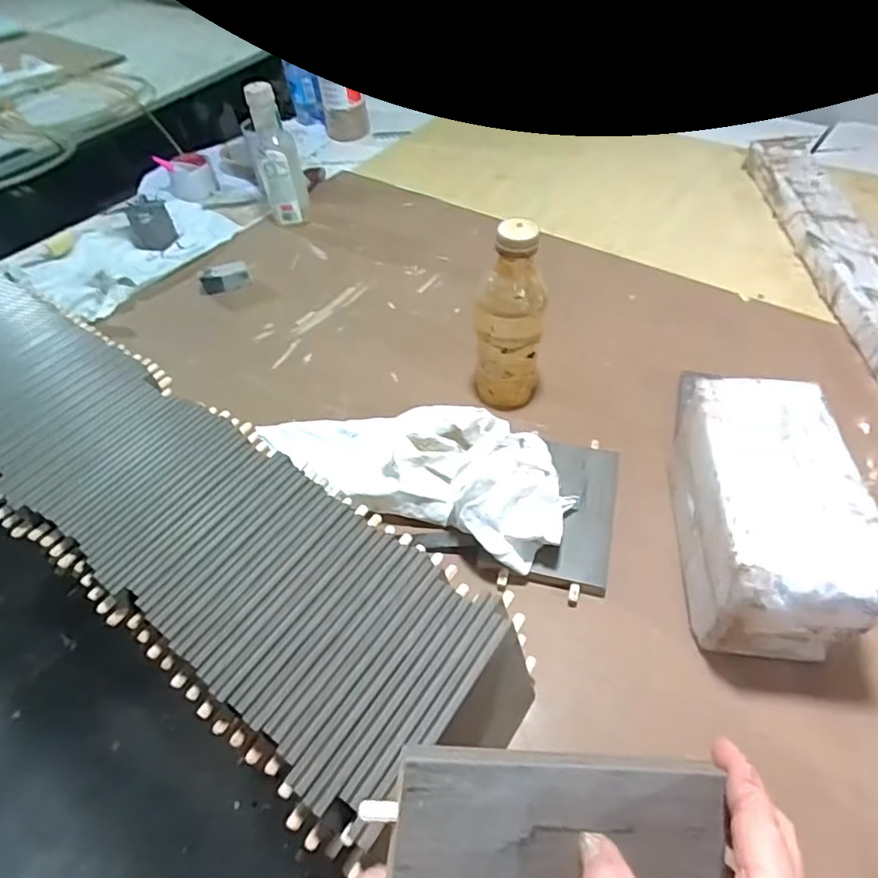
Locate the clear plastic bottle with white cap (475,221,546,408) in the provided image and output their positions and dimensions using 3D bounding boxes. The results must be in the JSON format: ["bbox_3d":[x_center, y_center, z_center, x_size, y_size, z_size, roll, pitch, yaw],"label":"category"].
[{"bbox_3d":[0.066,-0.118,0.588,0.064,0.207,0.067,-31,54,-20],"label":"clear plastic bottle with white cap"}]

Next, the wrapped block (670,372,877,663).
[{"bbox_3d":[0.260,0.066,0.474,0.114,0.128,0.216,1,50,7],"label":"wrapped block"}]

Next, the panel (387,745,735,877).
[{"bbox_3d":[0.051,0.195,0.245,0.146,0.006,0.112,10,80,-8],"label":"panel"}]

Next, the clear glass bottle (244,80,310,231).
[{"bbox_3d":[-0.254,-0.438,0.898,0.071,0.203,0.062,-14,50,-6],"label":"clear glass bottle"}]

